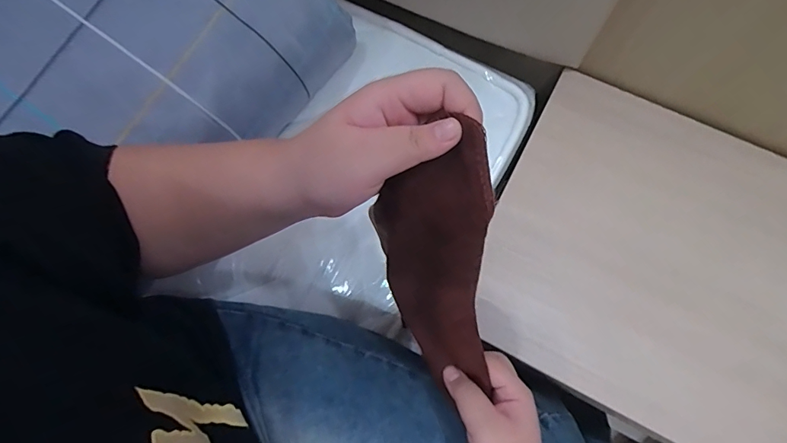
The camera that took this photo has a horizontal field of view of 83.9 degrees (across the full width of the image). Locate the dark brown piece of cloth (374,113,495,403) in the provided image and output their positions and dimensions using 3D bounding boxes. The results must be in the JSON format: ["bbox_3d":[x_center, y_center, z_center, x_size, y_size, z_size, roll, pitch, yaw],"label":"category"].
[{"bbox_3d":[0.034,0.038,0.337,0.082,0.248,0.057,-3,45,1],"label":"dark brown piece of cloth"}]

